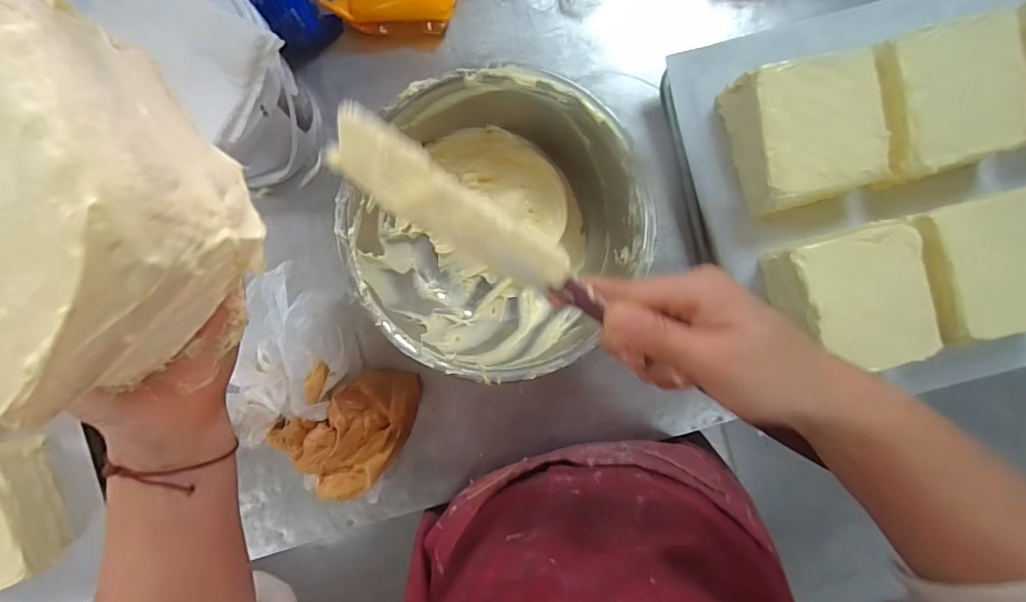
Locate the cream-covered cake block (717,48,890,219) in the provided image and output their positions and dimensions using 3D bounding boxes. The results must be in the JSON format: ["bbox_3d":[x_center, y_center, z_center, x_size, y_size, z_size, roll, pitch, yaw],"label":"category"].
[{"bbox_3d":[0.280,-0.159,0.490,0.119,0.072,0.127,-15,92,-1],"label":"cream-covered cake block"}]

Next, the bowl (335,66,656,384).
[{"bbox_3d":[-0.019,-0.073,0.494,0.244,0.116,0.265,0,91,-2],"label":"bowl"}]

